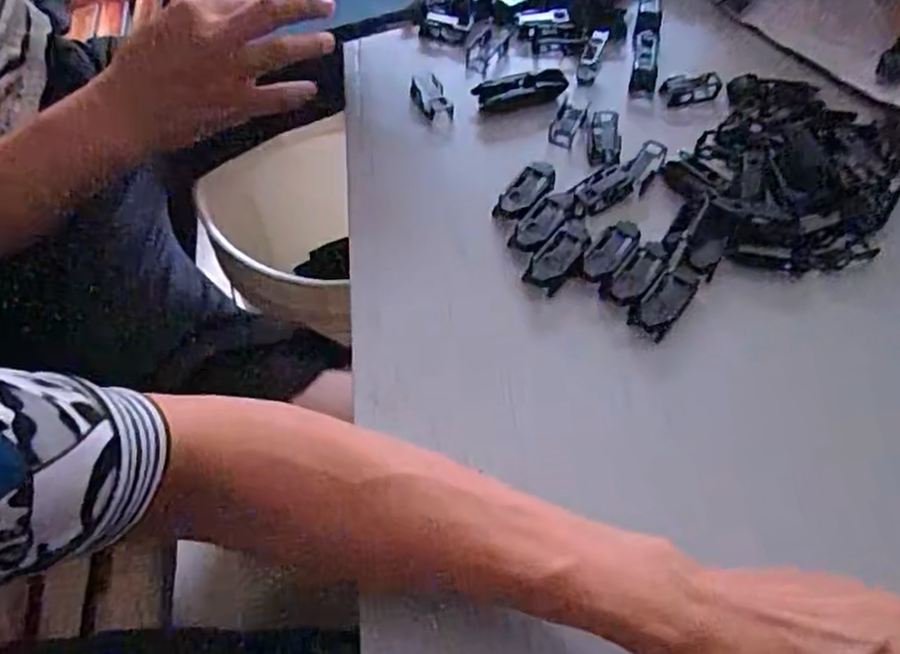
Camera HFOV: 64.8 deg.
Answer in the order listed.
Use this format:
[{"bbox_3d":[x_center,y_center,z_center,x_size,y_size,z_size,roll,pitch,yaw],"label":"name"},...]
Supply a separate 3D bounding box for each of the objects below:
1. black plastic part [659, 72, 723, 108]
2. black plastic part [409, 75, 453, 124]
[{"bbox_3d":[0.175,-0.171,0.512,0.043,0.006,0.026,-10,57,-8],"label":"black plastic part"},{"bbox_3d":[-0.013,-0.162,0.502,0.022,0.016,0.040,-15,58,-12],"label":"black plastic part"}]

